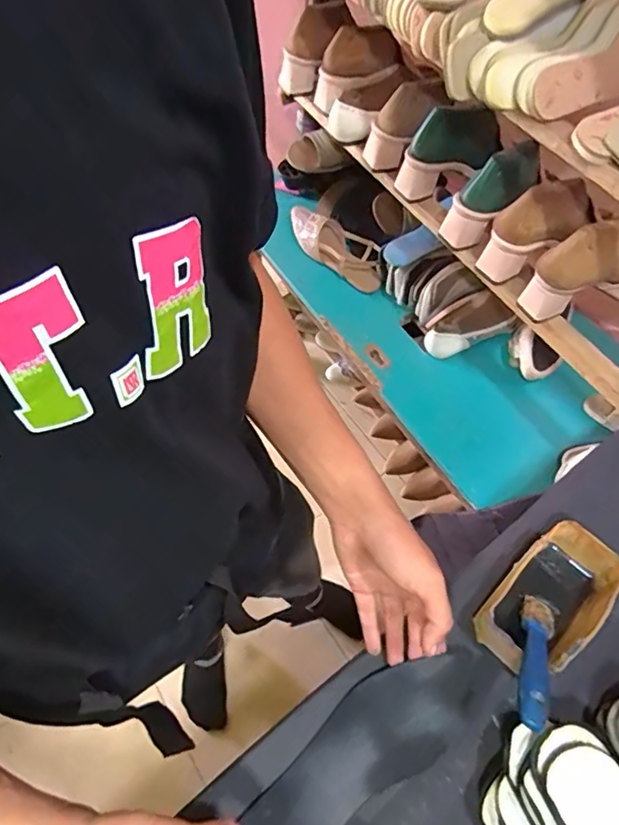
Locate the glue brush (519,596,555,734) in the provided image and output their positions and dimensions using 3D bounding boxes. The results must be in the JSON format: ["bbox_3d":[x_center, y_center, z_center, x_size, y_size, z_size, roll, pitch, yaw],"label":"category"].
[{"bbox_3d":[0.178,0.196,0.427,0.026,0.019,0.148,28,23,15],"label":"glue brush"}]

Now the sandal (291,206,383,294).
[{"bbox_3d":[0.056,-0.336,1.097,0.239,0.043,0.091,39,67,20],"label":"sandal"}]

